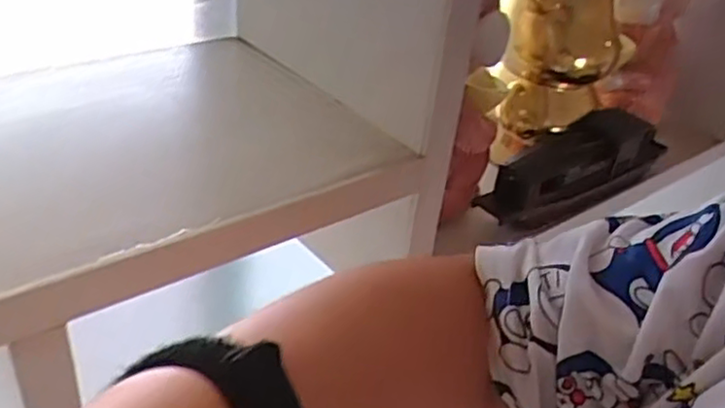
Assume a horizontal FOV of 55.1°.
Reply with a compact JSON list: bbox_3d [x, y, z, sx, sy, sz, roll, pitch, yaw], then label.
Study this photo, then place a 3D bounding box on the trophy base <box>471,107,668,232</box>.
[{"bbox_3d":[0.169,-0.033,0.545,0.201,0.056,0.050,-22,43,-37],"label":"trophy base"}]

